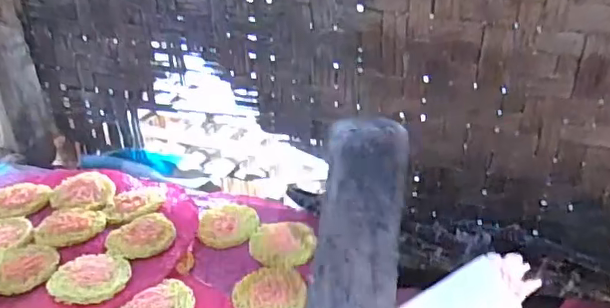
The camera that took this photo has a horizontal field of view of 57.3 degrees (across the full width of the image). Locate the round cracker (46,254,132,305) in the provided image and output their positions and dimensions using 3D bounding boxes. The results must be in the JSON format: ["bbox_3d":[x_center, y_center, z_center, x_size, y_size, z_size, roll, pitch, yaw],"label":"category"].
[{"bbox_3d":[-0.231,0.134,0.601,0.079,0.012,0.075,2,27,-1],"label":"round cracker"}]

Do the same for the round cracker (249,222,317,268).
[{"bbox_3d":[-0.025,0.105,0.673,0.077,0.013,0.083,2,27,-1],"label":"round cracker"}]

